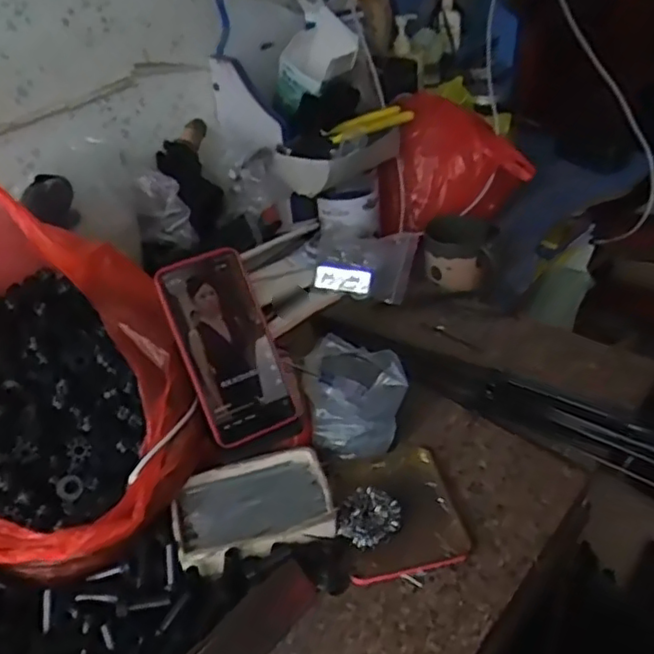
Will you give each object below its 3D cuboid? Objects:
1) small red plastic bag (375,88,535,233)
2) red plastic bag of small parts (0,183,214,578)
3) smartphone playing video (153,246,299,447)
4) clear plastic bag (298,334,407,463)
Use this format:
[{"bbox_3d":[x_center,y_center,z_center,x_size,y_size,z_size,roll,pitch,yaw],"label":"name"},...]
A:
[{"bbox_3d":[0.176,-0.256,0.985,0.215,0.162,0.172,-8,36,-4],"label":"small red plastic bag"},{"bbox_3d":[-0.228,0.032,0.513,0.206,0.224,0.264,-20,39,-19],"label":"red plastic bag of small parts"},{"bbox_3d":[-0.086,0.016,0.553,0.078,0.161,0.014,-21,1,-20],"label":"smartphone playing video"},{"bbox_3d":[0.027,0.065,0.625,0.094,0.058,0.117,-9,36,-5],"label":"clear plastic bag"}]

